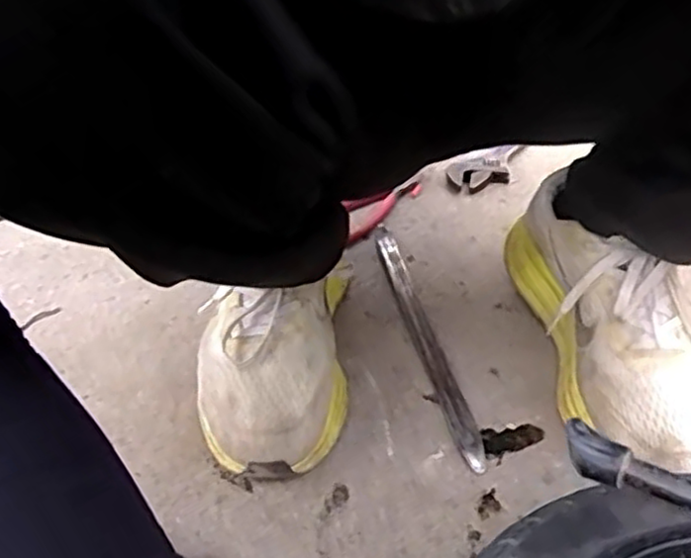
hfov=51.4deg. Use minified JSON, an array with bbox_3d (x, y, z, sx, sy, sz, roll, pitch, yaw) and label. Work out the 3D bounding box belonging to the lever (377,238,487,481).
[{"bbox_3d":[0.064,0.044,0.586,0.019,0.011,0.273,-6,38,-10],"label":"lever"}]

